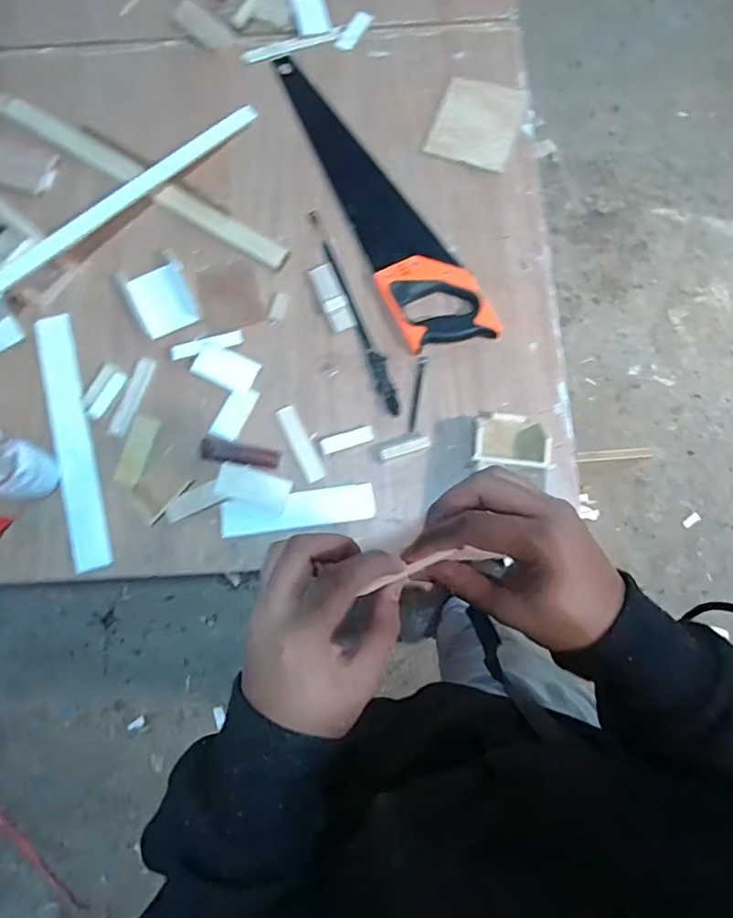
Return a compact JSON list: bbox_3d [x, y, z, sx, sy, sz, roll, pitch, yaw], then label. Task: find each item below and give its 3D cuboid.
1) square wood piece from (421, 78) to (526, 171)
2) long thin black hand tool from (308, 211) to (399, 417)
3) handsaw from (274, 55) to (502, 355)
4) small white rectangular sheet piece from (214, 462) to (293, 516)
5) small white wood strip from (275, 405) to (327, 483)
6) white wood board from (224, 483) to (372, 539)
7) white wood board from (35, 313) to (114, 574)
[{"bbox_3d":[0.160,-0.484,0.805,0.116,0.011,0.131,20,79,5],"label":"square wood piece"},{"bbox_3d":[-0.018,-0.203,0.747,0.022,0.021,0.313,-21,78,-4],"label":"long thin black hand tool"},{"bbox_3d":[0.007,-0.376,0.784,0.120,0.029,0.530,-25,78,-5],"label":"handsaw"},{"bbox_3d":[-0.139,0.036,0.694,0.087,0.006,0.045,19,95,-5],"label":"small white rectangular sheet piece"},{"bbox_3d":[-0.084,-0.020,0.713,0.026,0.006,0.104,-26,78,-5],"label":"small white wood strip"},{"bbox_3d":[-0.085,0.063,0.700,0.187,0.015,0.044,-8,77,-1],"label":"white wood board"},{"bbox_3d":[-0.374,-0.026,0.717,0.048,0.008,0.335,-16,78,-3],"label":"white wood board"}]

